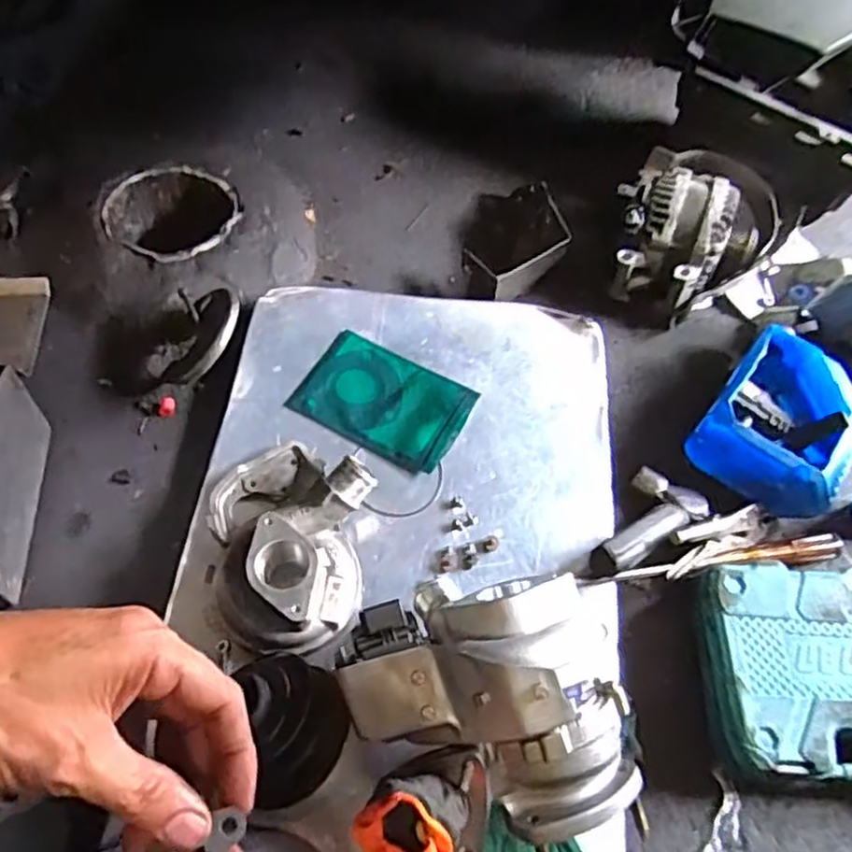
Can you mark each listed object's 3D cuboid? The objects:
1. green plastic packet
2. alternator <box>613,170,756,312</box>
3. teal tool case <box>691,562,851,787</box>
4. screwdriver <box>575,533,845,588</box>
[{"bbox_3d":[-0.046,-0.031,0.836,0.188,0.011,0.123,24,66,9],"label":"green plastic packet"},{"bbox_3d":[0.335,-0.249,0.961,0.180,0.121,0.159,18,58,9],"label":"alternator"},{"bbox_3d":[0.397,0.242,0.713,0.276,0.075,0.201,3,57,-5],"label":"teal tool case"},{"bbox_3d":[0.302,0.140,0.768,0.297,0.029,0.024,-5,59,-10],"label":"screwdriver"}]

